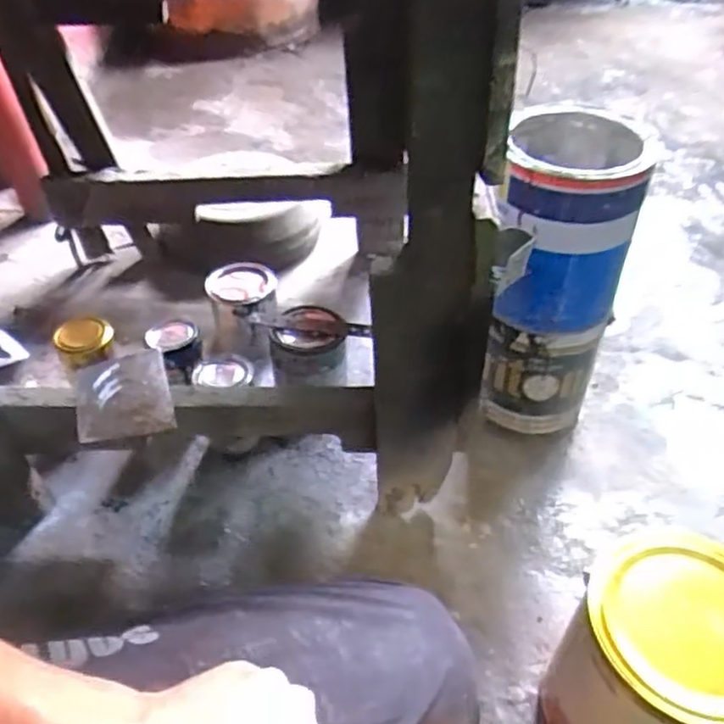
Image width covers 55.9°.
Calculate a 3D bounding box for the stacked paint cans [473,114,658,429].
[{"bbox_3d":[0.233,-0.094,0.846,0.153,0.369,0.166,13,46,13],"label":"stacked paint cans"}]

